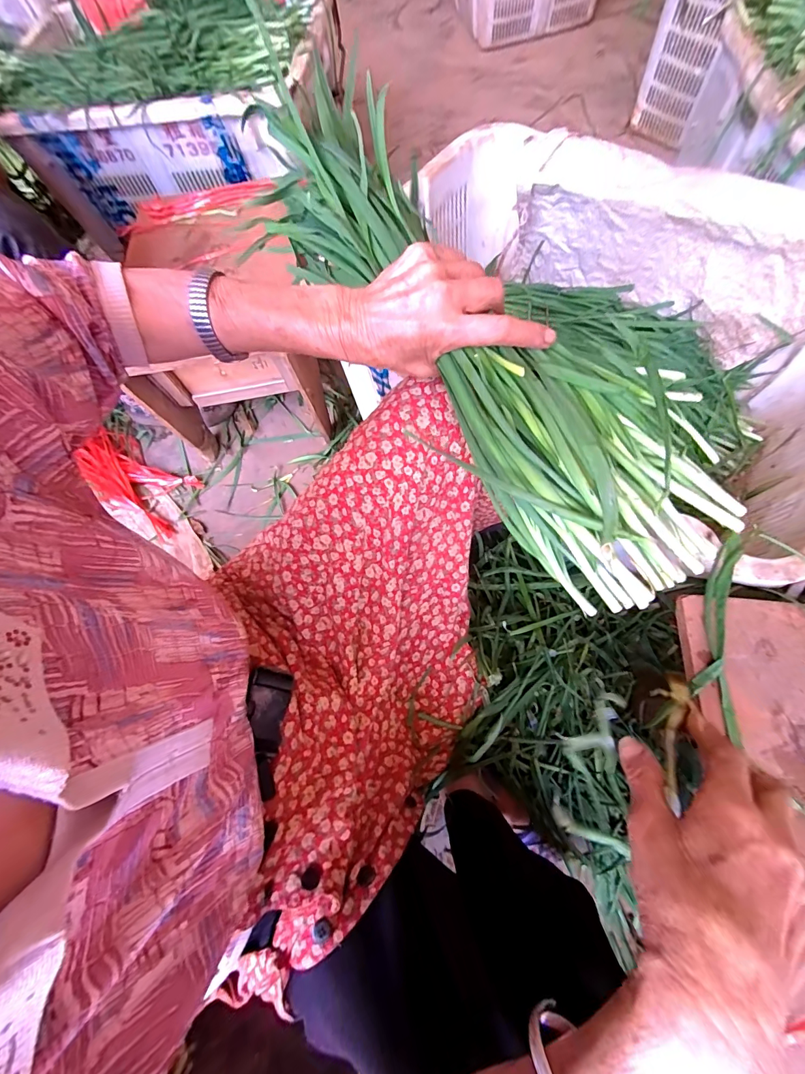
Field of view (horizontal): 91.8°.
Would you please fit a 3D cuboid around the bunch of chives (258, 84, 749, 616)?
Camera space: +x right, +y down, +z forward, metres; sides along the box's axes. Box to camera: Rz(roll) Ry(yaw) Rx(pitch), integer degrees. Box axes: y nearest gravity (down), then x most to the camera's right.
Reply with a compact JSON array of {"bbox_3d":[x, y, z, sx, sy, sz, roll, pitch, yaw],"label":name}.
[{"bbox_3d":[0.074,-0.172,0.309,0.173,0.092,0.460,-35,79,-12],"label":"bunch of chives"}]

